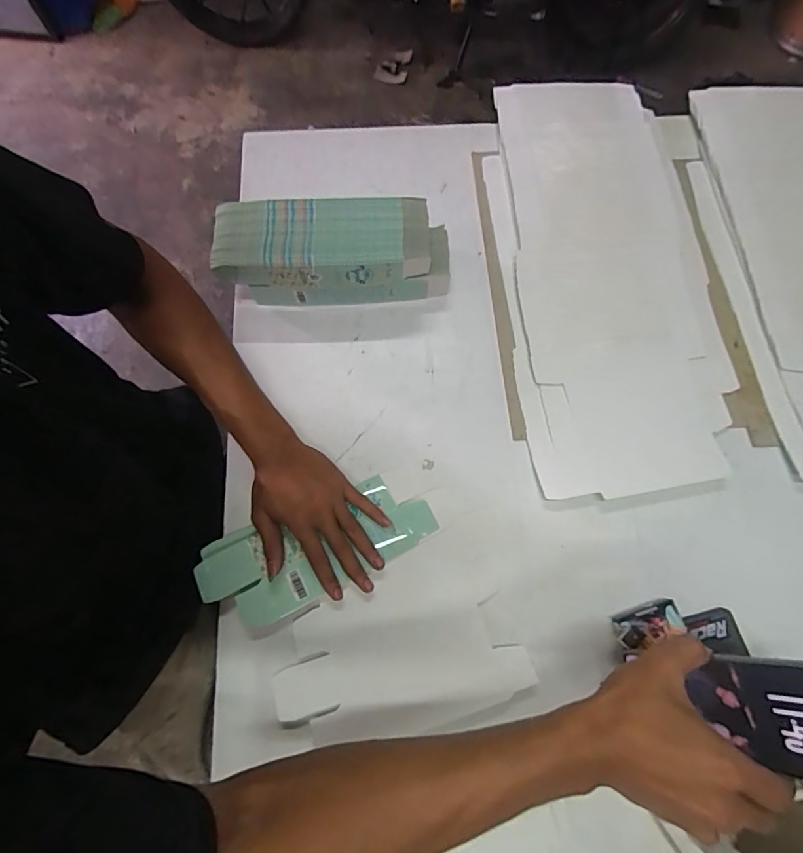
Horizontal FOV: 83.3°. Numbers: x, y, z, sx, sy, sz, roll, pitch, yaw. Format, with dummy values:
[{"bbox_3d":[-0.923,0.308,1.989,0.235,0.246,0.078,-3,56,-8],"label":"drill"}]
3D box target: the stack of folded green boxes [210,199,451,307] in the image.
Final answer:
[{"bbox_3d":[-0.079,-0.212,0.559,0.273,0.095,0.103,-1,72,-1],"label":"stack of folded green boxes"}]

